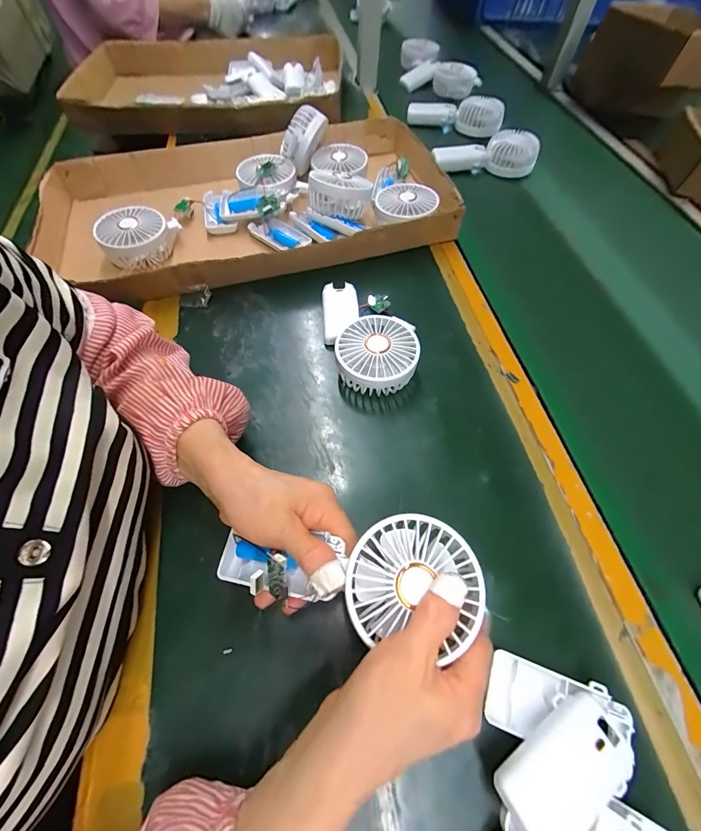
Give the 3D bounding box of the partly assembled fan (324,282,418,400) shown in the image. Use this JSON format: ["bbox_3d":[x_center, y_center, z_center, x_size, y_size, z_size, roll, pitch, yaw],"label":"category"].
[{"bbox_3d":[0.016,-0.096,0.404,0.085,0.043,0.167,-13,61,-7],"label":"partly assembled fan"}]

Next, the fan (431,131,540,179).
[{"bbox_3d":[0.233,-0.455,0.620,0.172,0.045,0.072,-6,61,-4],"label":"fan"}]

